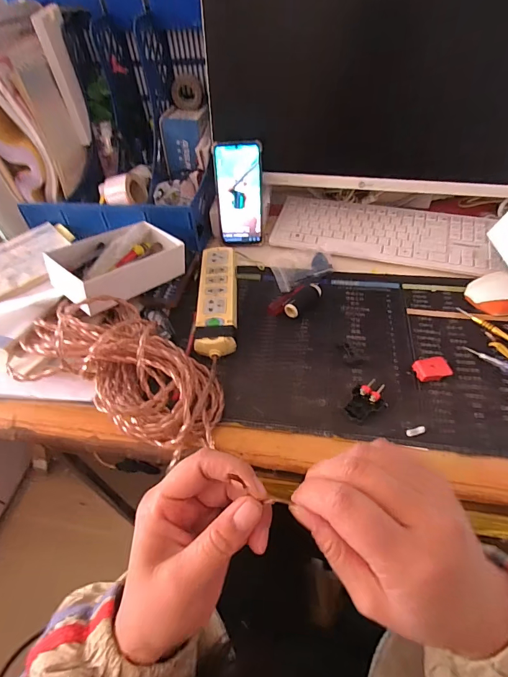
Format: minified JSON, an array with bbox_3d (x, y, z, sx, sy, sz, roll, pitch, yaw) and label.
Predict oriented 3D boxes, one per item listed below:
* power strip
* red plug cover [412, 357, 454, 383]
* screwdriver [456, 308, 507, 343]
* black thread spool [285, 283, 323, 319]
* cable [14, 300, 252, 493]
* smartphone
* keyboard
[{"bbox_3d":[-0.054,-0.062,0.561,0.056,0.034,0.217,-2,50,2],"label":"power strip"},{"bbox_3d":[0.226,0.040,0.471,0.043,0.015,0.030,-11,50,-5],"label":"red plug cover"},{"bbox_3d":[0.330,-0.011,0.507,0.011,0.014,0.115,-26,53,-17],"label":"screwdriver"},{"bbox_3d":[0.076,-0.056,0.552,0.025,0.021,0.071,33,60,27],"label":"black thread spool"},{"bbox_3d":[-0.157,0.029,0.454,0.274,0.074,0.131,29,57,14],"label":"cable"},{"bbox_3d":[-0.025,-0.241,0.630,0.076,0.165,0.007,2,31,5],"label":"smartphone"},{"bbox_3d":[0.215,-0.182,0.648,0.358,0.029,0.151,9,51,11],"label":"keyboard"}]

